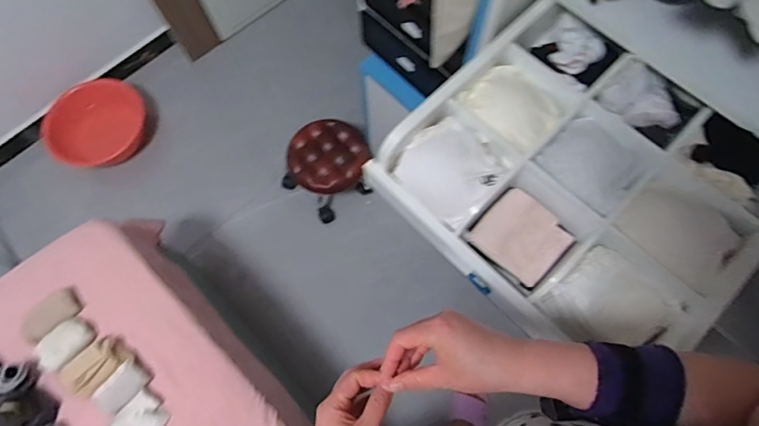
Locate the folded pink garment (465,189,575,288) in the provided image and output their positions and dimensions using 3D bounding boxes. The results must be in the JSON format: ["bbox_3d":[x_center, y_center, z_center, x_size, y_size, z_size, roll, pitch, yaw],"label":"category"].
[{"bbox_3d":[0.204,0.032,0.619,0.113,0.018,0.099,42,76,15],"label":"folded pink garment"}]

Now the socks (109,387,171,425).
[{"bbox_3d":[-0.477,0.418,0.842,0.097,0.030,0.116,41,76,15],"label":"socks"}]

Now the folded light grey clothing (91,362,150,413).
[{"bbox_3d":[-0.513,0.349,0.862,0.062,0.035,0.095,41,76,15],"label":"folded light grey clothing"}]

